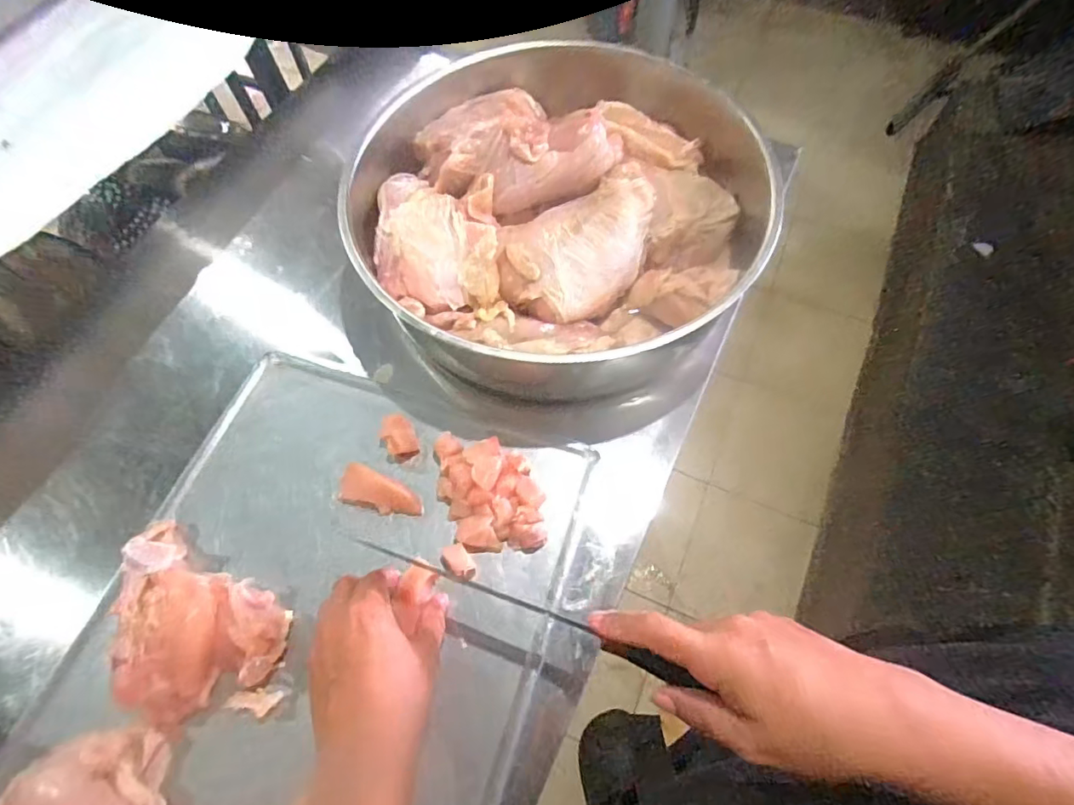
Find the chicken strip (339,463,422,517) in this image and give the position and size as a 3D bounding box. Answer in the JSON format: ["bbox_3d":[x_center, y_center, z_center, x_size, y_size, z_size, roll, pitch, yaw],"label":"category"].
[{"bbox_3d":[-0.129,0.074,0.436,0.074,0.021,0.029,24,68,13],"label":"chicken strip"}]

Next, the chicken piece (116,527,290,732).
[{"bbox_3d":[-0.252,0.165,0.382,0.156,0.031,0.101,25,68,13],"label":"chicken piece"}]

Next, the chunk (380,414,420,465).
[{"bbox_3d":[-0.118,0.030,0.461,0.030,0.018,0.036,-34,68,-13],"label":"chunk"}]

